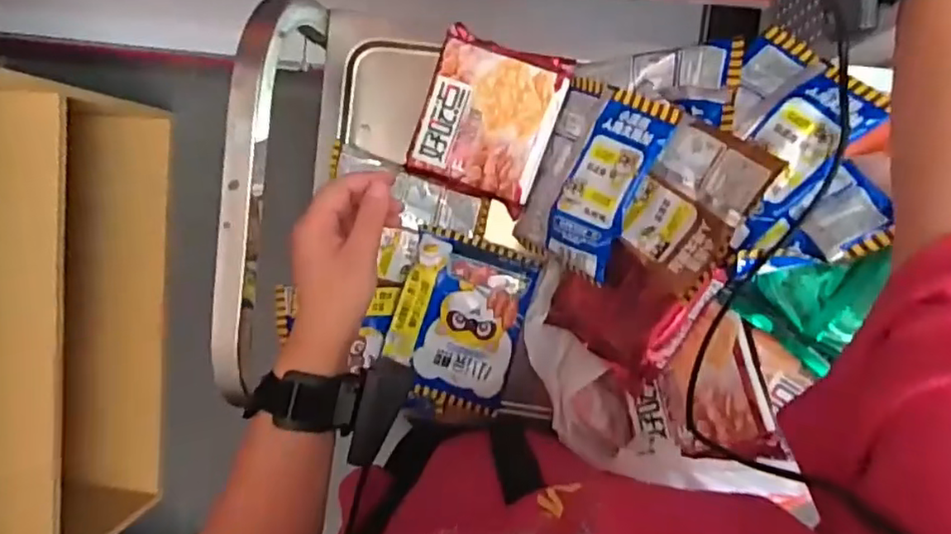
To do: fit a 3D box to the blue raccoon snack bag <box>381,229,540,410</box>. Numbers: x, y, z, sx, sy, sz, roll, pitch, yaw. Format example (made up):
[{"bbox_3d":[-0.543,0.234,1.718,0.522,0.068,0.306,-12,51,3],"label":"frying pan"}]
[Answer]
[{"bbox_3d":[-0.016,0.055,0.622,0.121,0.024,0.163,17,97,4],"label":"blue raccoon snack bag"}]

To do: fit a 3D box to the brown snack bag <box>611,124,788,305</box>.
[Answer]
[{"bbox_3d":[0.174,-0.050,0.504,0.088,0.020,0.119,43,114,35],"label":"brown snack bag"}]

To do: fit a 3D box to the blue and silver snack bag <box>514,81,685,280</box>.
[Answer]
[{"bbox_3d":[0.095,-0.078,0.548,0.108,0.025,0.156,36,106,43],"label":"blue and silver snack bag"}]

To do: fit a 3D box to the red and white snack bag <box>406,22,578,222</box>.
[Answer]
[{"bbox_3d":[0.012,-0.139,0.587,0.119,0.028,0.142,21,97,3],"label":"red and white snack bag"}]

